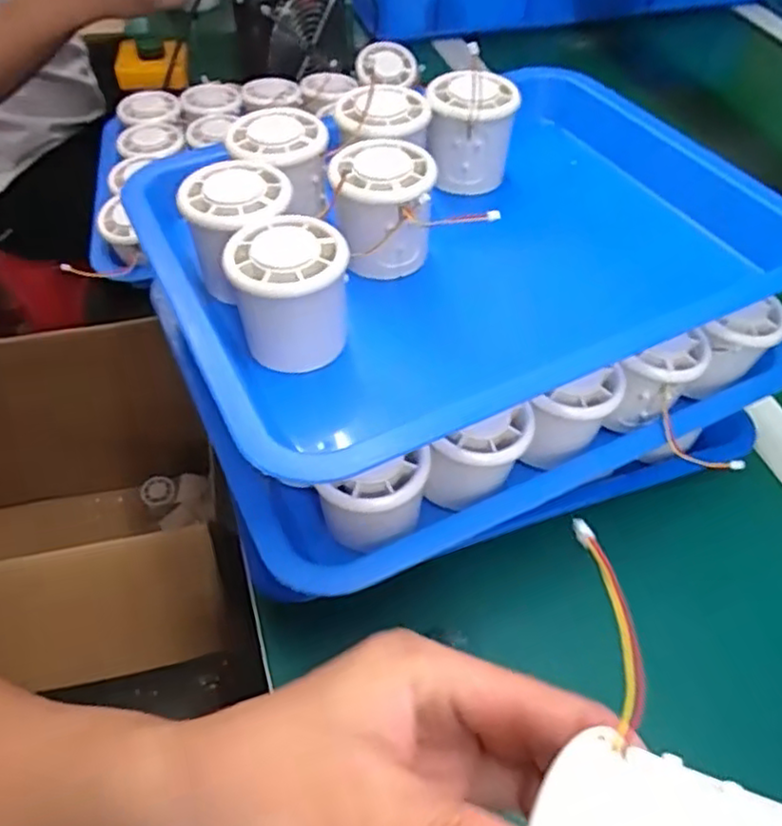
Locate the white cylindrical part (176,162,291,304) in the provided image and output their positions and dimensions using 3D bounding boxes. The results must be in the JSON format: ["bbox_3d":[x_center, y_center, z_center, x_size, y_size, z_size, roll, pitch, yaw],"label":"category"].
[{"bbox_3d":[-0.079,-0.098,0.364,0.056,0.054,0.058,1,51,-1],"label":"white cylindrical part"}]

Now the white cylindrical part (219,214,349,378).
[{"bbox_3d":[-0.049,-0.057,0.334,0.054,0.063,0.054,1,51,-1],"label":"white cylindrical part"}]

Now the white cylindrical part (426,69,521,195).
[{"bbox_3d":[0.051,-0.178,0.430,0.058,0.062,0.050,1,51,-1],"label":"white cylindrical part"}]

